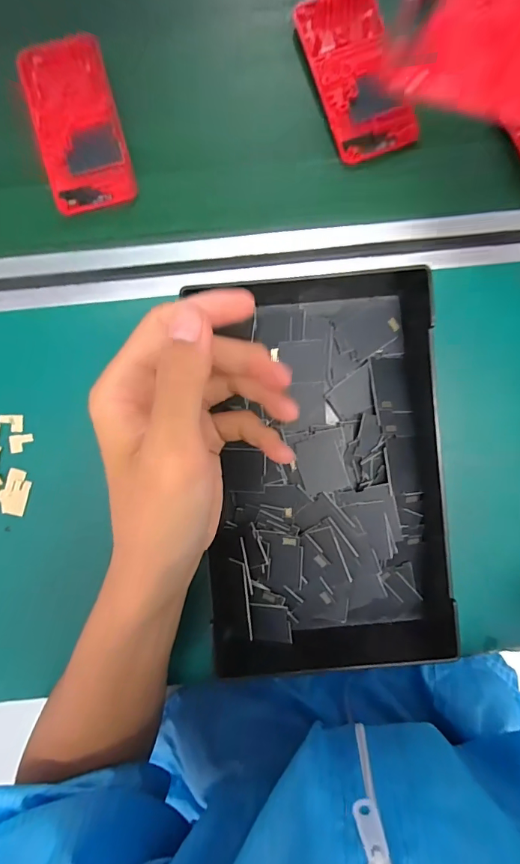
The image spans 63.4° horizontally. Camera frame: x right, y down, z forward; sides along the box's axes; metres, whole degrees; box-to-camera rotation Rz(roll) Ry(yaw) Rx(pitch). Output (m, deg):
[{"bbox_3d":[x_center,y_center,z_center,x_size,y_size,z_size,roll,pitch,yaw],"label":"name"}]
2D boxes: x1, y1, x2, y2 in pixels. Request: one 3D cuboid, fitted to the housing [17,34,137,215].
[{"bbox_3d":[-0.137,-0.231,0.315,0.061,0.013,0.120,-14,90,-1],"label":"housing"}]

